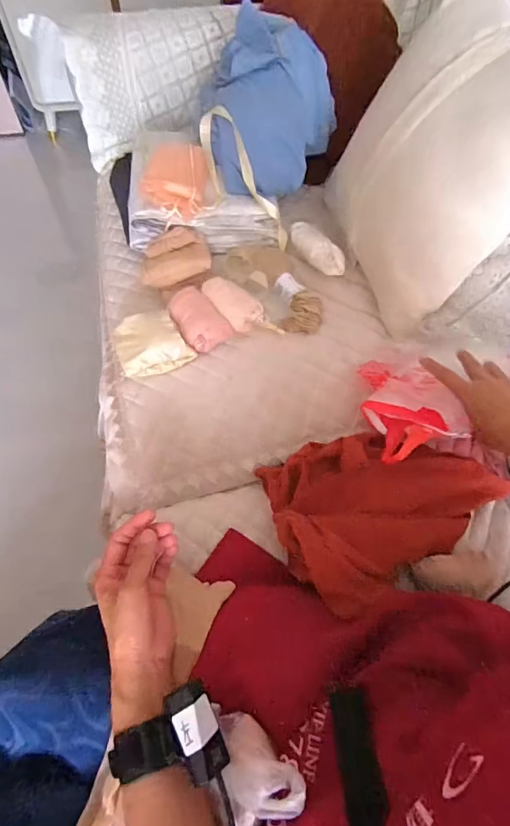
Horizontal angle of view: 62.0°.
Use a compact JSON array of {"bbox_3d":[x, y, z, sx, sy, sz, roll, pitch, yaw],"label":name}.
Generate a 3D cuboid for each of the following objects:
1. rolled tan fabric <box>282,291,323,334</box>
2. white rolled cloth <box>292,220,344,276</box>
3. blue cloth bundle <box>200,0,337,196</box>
[{"bbox_3d":[0.079,-0.163,0.698,0.062,0.050,0.059,8,59,3],"label":"rolled tan fabric"},{"bbox_3d":[0.111,-0.294,0.750,0.121,0.038,0.043,44,66,3],"label":"white rolled cloth"},{"bbox_3d":[0.027,-0.567,0.778,0.240,0.166,0.283,6,59,2],"label":"blue cloth bundle"}]

